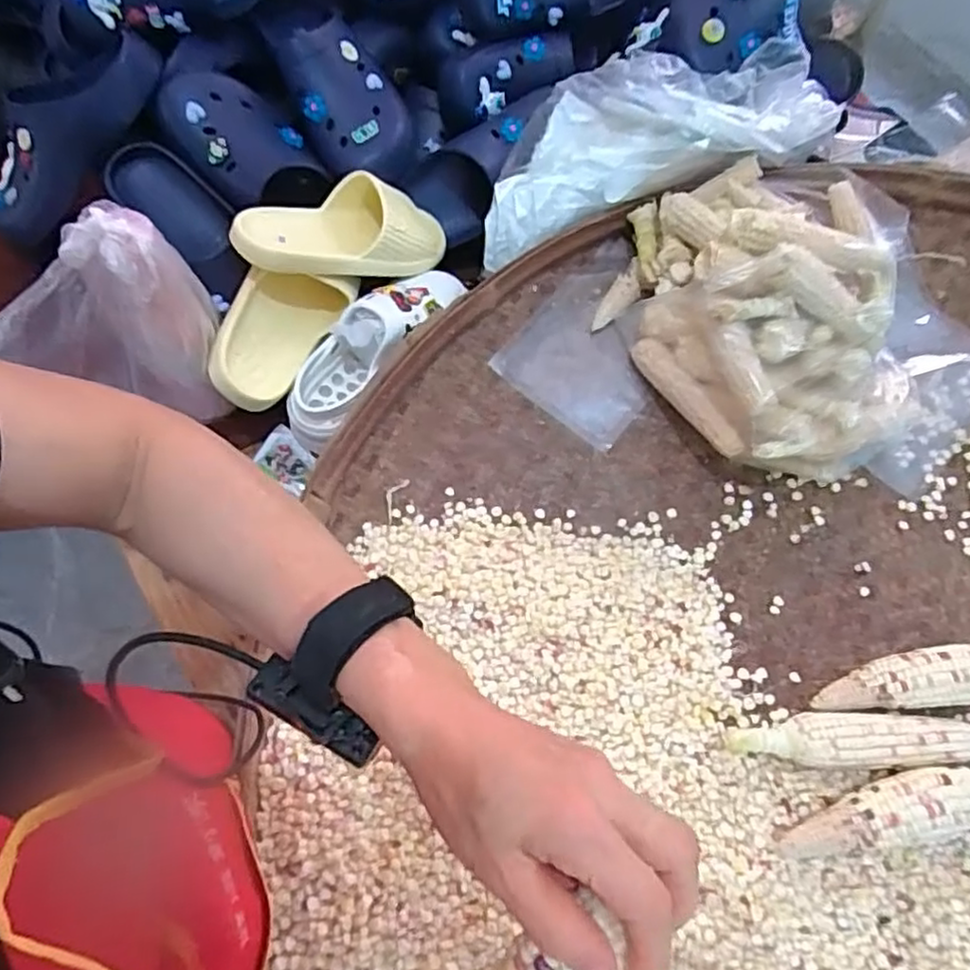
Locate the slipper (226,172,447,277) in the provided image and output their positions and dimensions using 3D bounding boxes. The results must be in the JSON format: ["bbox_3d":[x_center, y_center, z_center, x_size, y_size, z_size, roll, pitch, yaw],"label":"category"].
[{"bbox_3d":[-0.143,-0.270,0.707,0.237,0.060,0.094,-20,65,-33],"label":"slipper"}]

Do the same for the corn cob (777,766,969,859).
[{"bbox_3d":[0.361,0.259,0.546,0.257,0.046,0.052,-7,64,-5],"label":"corn cob"}]

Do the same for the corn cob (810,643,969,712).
[{"bbox_3d":[0.407,0.169,0.595,0.242,0.050,0.050,-5,64,-3],"label":"corn cob"}]

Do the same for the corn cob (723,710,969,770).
[{"bbox_3d":[0.329,0.217,0.572,0.246,0.035,0.044,0,64,-1],"label":"corn cob"}]

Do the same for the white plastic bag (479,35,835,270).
[{"bbox_3d":[0.197,-0.371,0.768,0.415,0.161,0.130,-12,69,-7],"label":"white plastic bag"}]

